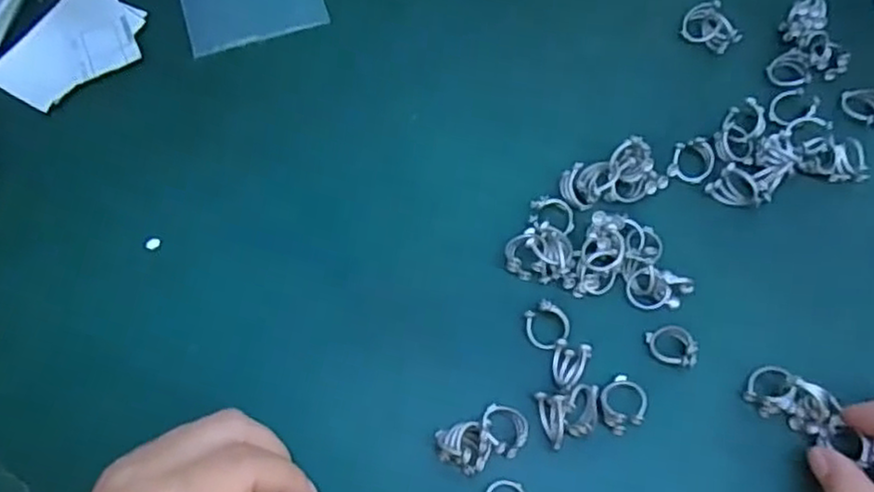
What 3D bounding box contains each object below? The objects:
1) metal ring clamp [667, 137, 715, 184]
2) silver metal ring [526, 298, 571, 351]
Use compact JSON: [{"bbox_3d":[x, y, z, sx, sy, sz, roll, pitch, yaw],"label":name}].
[{"bbox_3d":[0.137,-0.047,0.363,0.023,0.010,0.028,14,70,6],"label":"metal ring clamp"},{"bbox_3d":[0.053,0.038,0.331,0.021,0.005,0.022,0,69,1],"label":"silver metal ring"}]

